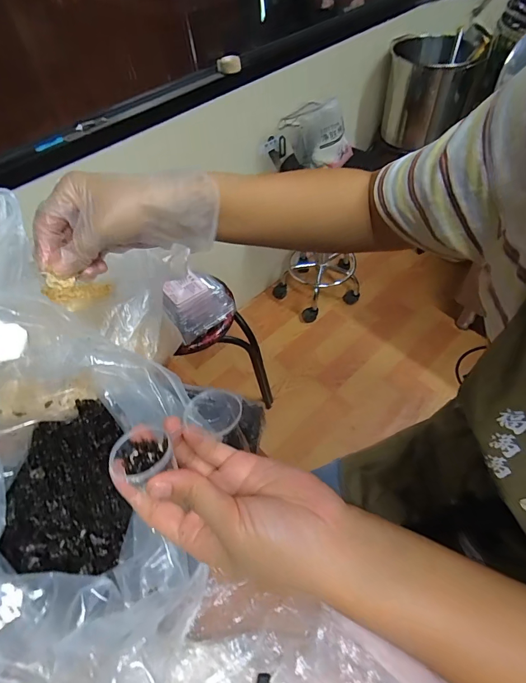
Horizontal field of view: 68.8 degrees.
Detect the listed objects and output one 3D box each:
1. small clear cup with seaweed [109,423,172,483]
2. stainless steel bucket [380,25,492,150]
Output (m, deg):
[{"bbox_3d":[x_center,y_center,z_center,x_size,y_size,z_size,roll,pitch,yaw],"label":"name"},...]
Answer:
[{"bbox_3d":[-0.076,0.071,0.245,0.033,0.022,0.038,-36,59,-20],"label":"small clear cup with seaweed"},{"bbox_3d":[0.665,-1.022,1.558,0.317,0.349,0.322,5,54,8],"label":"stainless steel bucket"}]

